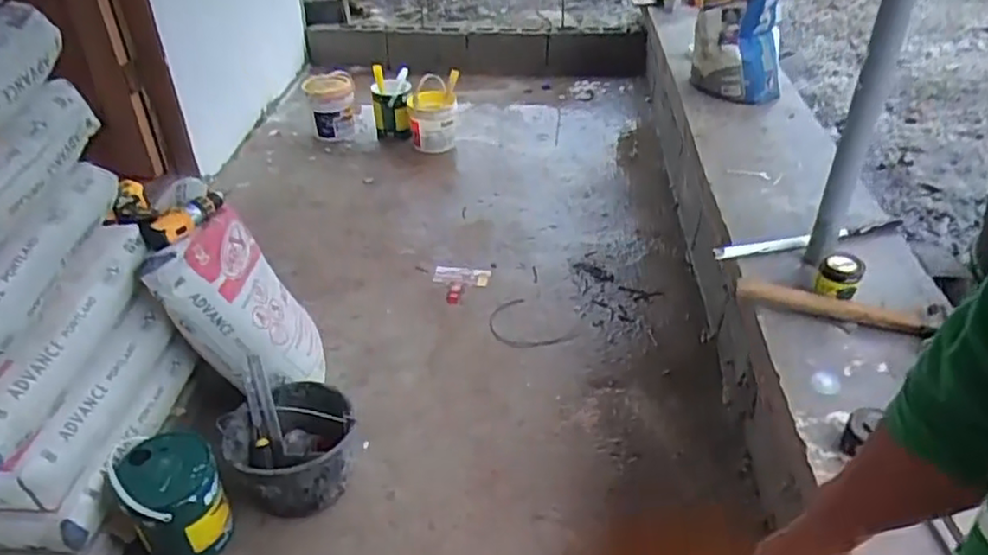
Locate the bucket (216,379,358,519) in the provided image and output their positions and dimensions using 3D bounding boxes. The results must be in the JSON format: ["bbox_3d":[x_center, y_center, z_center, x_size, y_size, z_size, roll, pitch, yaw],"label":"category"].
[{"bbox_3d":[-0.427,0.377,1.488,0.252,0.200,0.237,-3,41,2],"label":"bucket"}]

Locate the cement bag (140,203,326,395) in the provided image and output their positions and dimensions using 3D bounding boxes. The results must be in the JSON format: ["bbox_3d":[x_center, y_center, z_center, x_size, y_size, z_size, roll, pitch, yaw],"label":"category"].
[{"bbox_3d":[-0.573,0.067,1.596,0.129,0.483,0.300,-14,39,21],"label":"cement bag"}]

